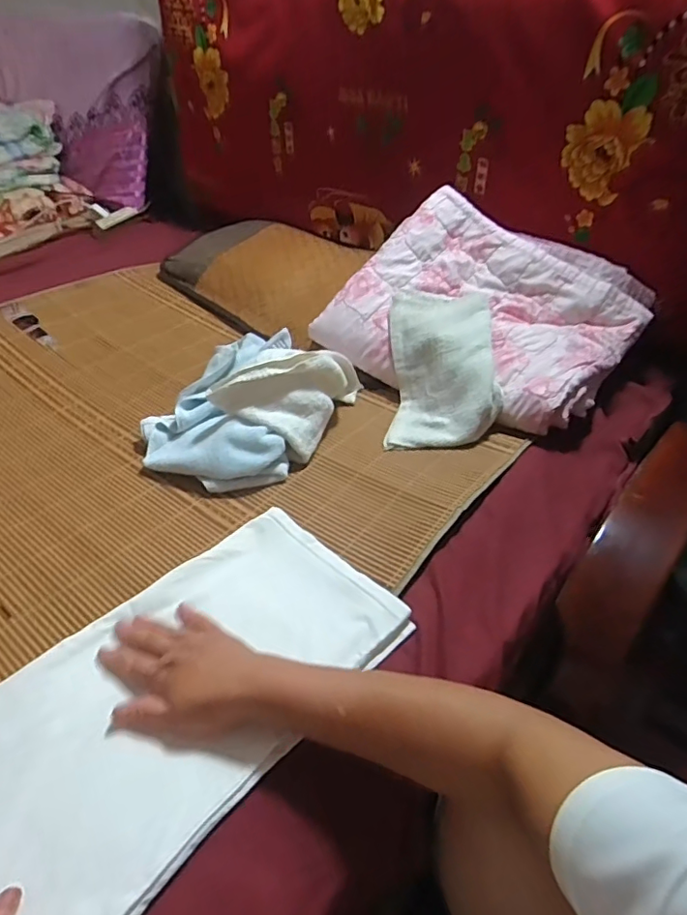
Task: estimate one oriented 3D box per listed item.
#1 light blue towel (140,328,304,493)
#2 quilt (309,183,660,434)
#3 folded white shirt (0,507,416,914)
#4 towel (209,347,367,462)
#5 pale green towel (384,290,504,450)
[{"bbox_3d":[-0.154,-0.091,0.808,0.232,0.112,0.272,17,41,18],"label":"light blue towel"},{"bbox_3d":[0.224,-0.252,0.888,0.460,0.109,0.357,31,77,15],"label":"quilt"},{"bbox_3d":[-0.190,0.236,0.472,0.244,0.022,0.548,32,47,32],"label":"folded white shirt"},{"bbox_3d":[-0.059,-0.098,0.811,0.128,0.122,0.234,27,46,27],"label":"towel"},{"bbox_3d":[0.151,-0.148,0.859,0.156,0.106,0.270,3,40,2],"label":"pale green towel"}]

